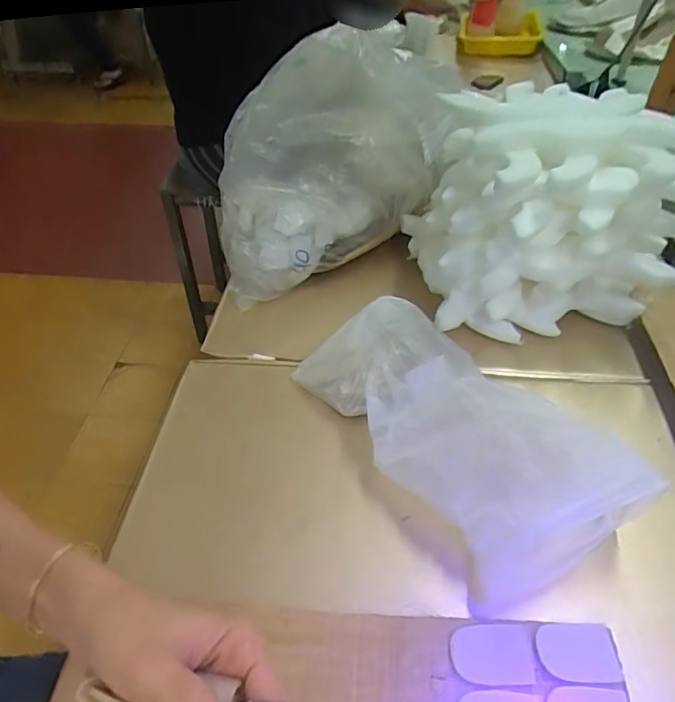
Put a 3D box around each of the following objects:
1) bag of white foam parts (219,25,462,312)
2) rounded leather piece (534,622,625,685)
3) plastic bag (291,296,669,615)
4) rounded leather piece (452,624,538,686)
[{"bbox_3d":[-0.020,-0.221,0.585,0.248,0.224,0.168,-13,46,-14],"label":"bag of white foam parts"},{"bbox_3d":[0.146,0.184,0.316,0.048,0.005,0.032,1,44,0],"label":"rounded leather piece"},{"bbox_3d":[0.089,0.046,0.410,0.131,0.079,0.263,-23,49,-22],"label":"plastic bag"},{"bbox_3d":[0.095,0.185,0.316,0.049,0.004,0.033,1,44,0],"label":"rounded leather piece"}]

